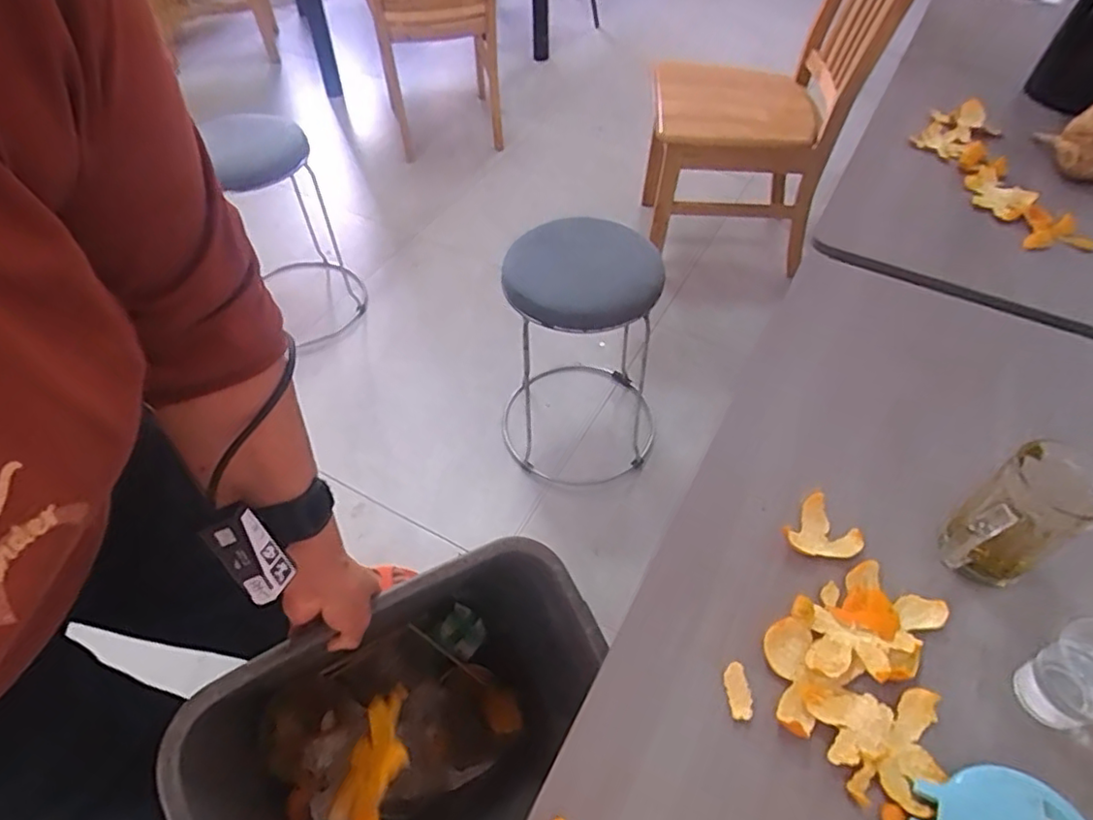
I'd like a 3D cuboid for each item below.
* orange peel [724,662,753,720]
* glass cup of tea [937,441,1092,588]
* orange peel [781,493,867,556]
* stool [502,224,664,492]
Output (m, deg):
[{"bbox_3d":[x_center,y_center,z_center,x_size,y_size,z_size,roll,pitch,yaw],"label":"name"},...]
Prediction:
[{"bbox_3d":[0.162,0.236,0.523,0.019,0.009,0.042,-3,51,-3],"label":"orange peel"},{"bbox_3d":[0.411,0.099,0.548,0.112,0.127,0.075,-28,56,-20],"label":"glass cup of tea"},{"bbox_3d":[0.272,0.122,0.608,0.063,0.028,0.055,36,60,25],"label":"orange peel"},{"bbox_3d":[0.061,-0.111,1.271,0.282,0.473,0.332,1,51,1],"label":"stool"}]

